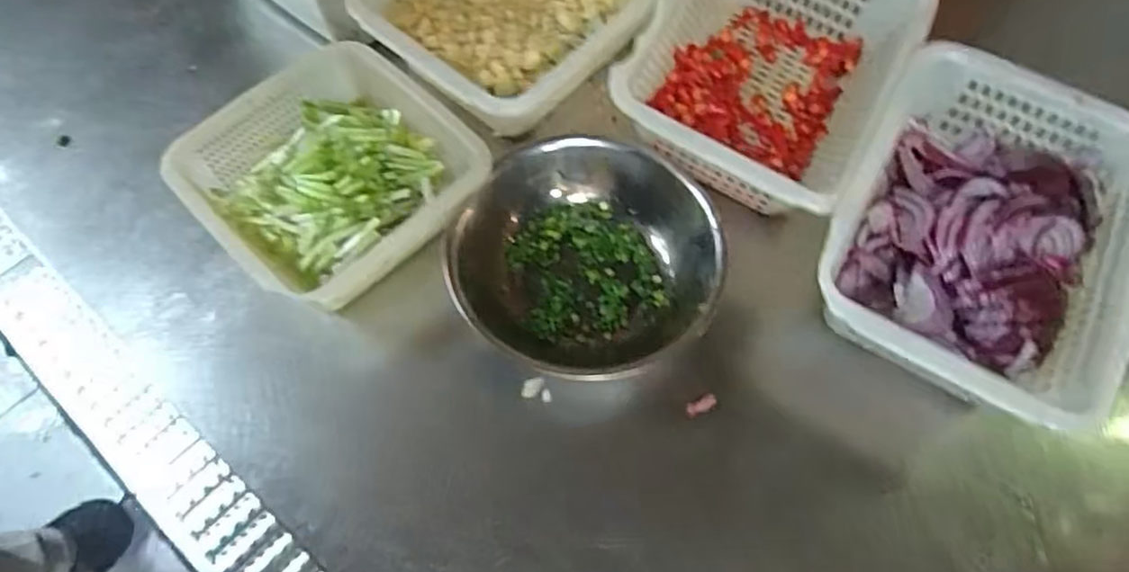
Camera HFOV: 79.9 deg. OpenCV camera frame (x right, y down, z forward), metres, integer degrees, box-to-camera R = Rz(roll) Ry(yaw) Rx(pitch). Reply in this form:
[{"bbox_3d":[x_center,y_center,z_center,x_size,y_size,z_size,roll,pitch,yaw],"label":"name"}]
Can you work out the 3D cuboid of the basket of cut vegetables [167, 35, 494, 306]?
[{"bbox_3d":[-0.164,-0.073,0.493,0.177,0.068,0.171,40,70,16],"label":"basket of cut vegetables"}]

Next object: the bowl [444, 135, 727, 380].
[{"bbox_3d":[0.018,-0.021,0.479,0.175,0.058,0.180,0,65,-1],"label":"bowl"}]

